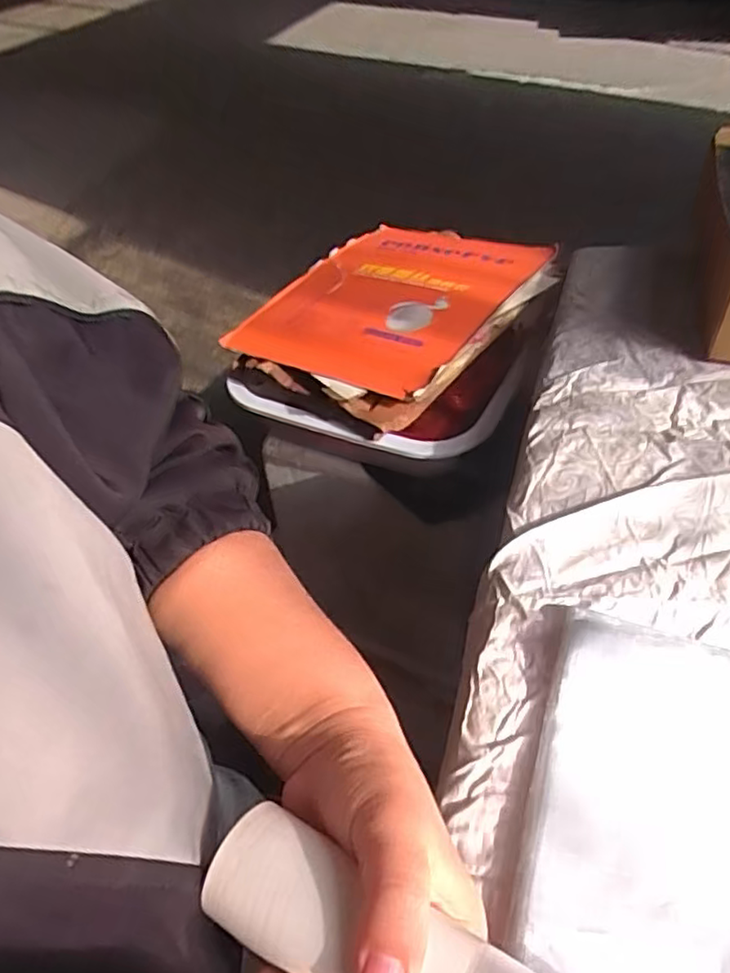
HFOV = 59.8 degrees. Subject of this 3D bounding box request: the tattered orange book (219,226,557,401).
[{"bbox_3d":[0.027,-0.209,0.710,0.255,0.036,0.314,25,52,26],"label":"tattered orange book"}]

